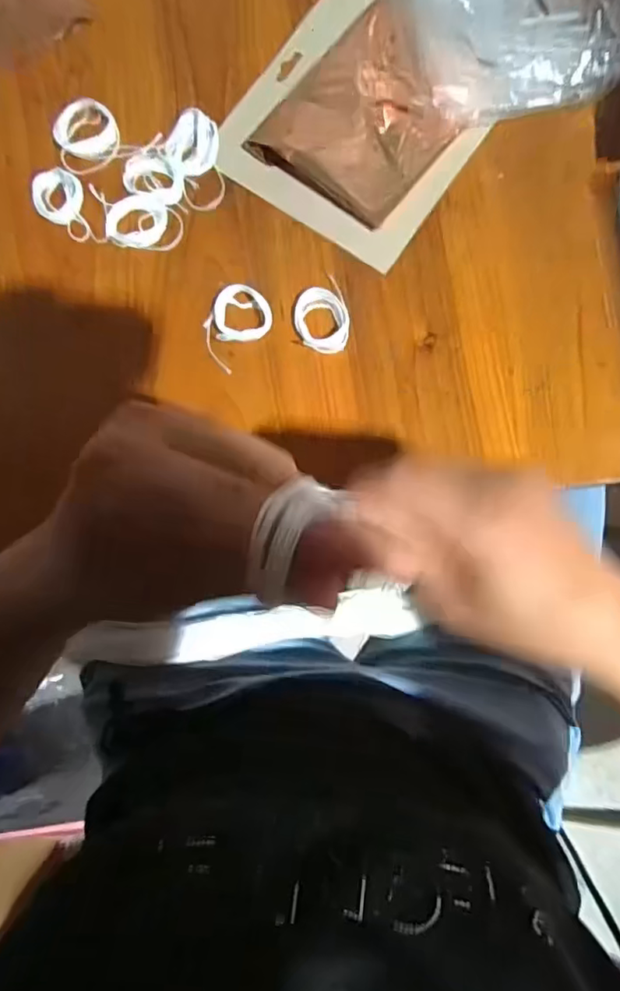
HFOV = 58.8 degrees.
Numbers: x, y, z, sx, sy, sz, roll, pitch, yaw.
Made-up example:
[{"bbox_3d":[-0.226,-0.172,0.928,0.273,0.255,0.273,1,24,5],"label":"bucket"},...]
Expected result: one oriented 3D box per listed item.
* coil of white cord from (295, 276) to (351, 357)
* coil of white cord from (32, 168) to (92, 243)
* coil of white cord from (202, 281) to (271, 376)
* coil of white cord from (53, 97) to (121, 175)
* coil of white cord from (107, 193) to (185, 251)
[{"bbox_3d":[0.007,-0.121,0.375,0.035,0.012,0.049,-10,84,0],"label":"coil of white cord"},{"bbox_3d":[-0.178,-0.206,0.389,0.034,0.005,0.054,-10,84,0],"label":"coil of white cord"},{"bbox_3d":[-0.053,-0.117,0.374,0.040,0.011,0.052,44,86,5],"label":"coil of white cord"},{"bbox_3d":[-0.161,-0.260,0.396,0.043,0.006,0.055,-19,84,-1],"label":"coil of white cord"},{"bbox_3d":[-0.116,-0.191,0.386,0.052,0.004,0.037,12,84,2],"label":"coil of white cord"}]

